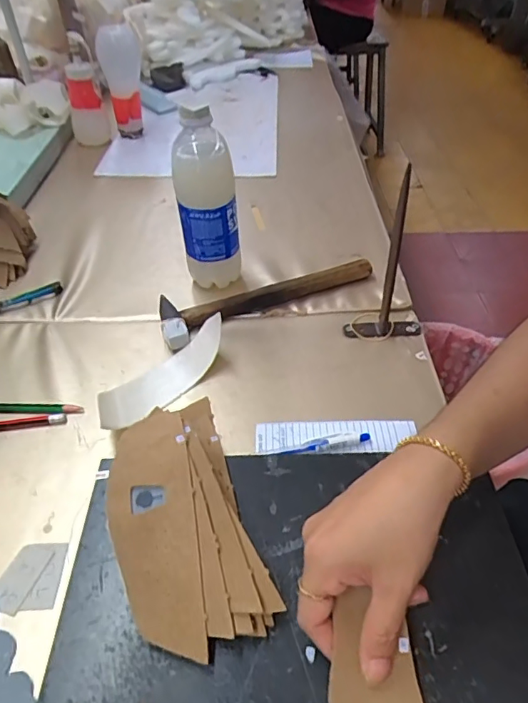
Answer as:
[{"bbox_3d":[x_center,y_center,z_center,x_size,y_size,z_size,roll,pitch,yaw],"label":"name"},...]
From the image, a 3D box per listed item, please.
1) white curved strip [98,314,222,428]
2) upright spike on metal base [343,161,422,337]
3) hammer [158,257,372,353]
[{"bbox_3d":[-0.096,0.019,0.475,0.043,0.034,0.145,31,53,29],"label":"white curved strip"},{"bbox_3d":[0.124,-0.086,0.481,0.077,0.181,0.022,-1,44,0],"label":"upright spike on metal base"},{"bbox_3d":[0.000,-0.069,0.579,0.250,0.025,0.066,-21,47,-19],"label":"hammer"}]

